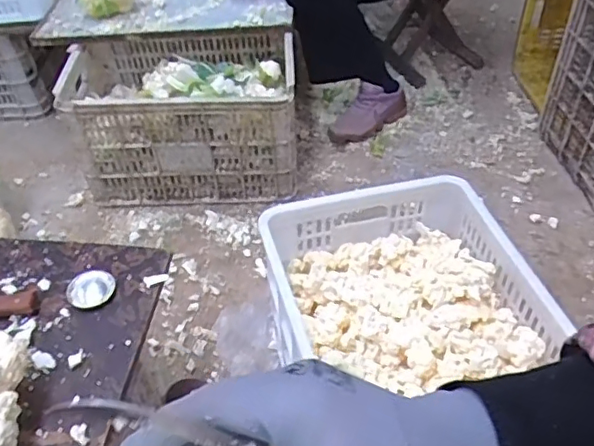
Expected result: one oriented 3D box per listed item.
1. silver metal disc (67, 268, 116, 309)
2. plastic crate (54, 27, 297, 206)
[{"bbox_3d":[-0.294,0.094,0.827,0.060,0.015,0.061,-1,45,1],"label":"silver metal disc"},{"bbox_3d":[-0.260,-0.271,1.399,0.516,0.284,0.378,-1,45,1],"label":"plastic crate"}]

